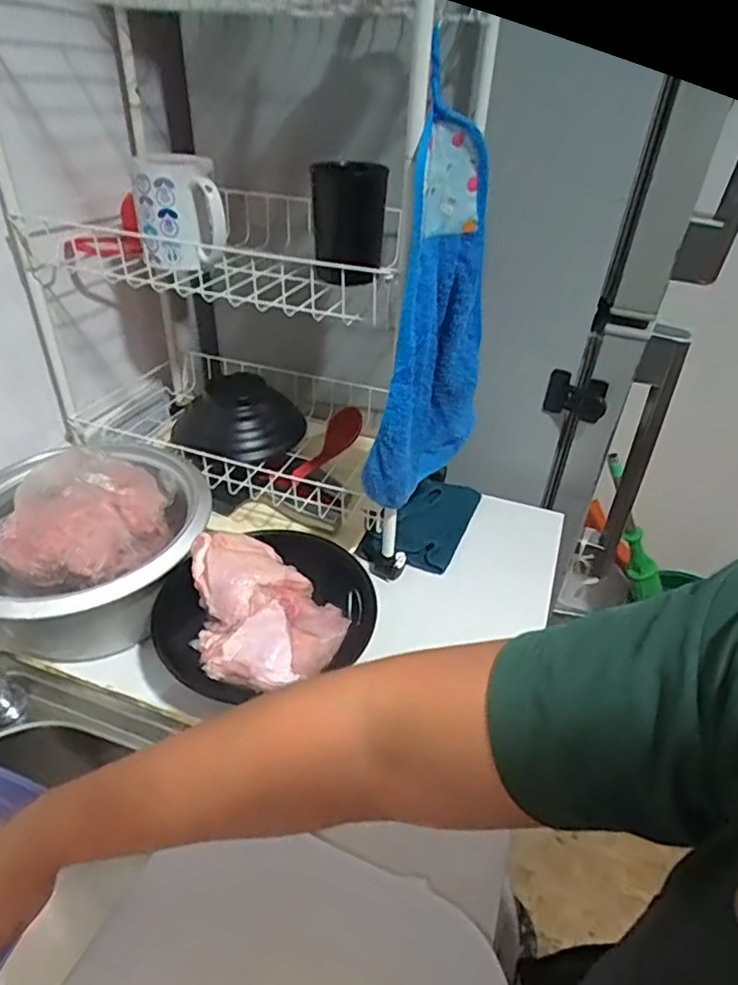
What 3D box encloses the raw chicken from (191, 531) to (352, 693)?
[{"bbox_3d":[-0.088,0.098,0.533,0.133,0.056,0.138,-9,40,-15],"label":"raw chicken"}]

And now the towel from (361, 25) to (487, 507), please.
[{"bbox_3d":[0.051,-0.141,0.509,0.039,0.324,0.130,29,45,28],"label":"towel"}]

